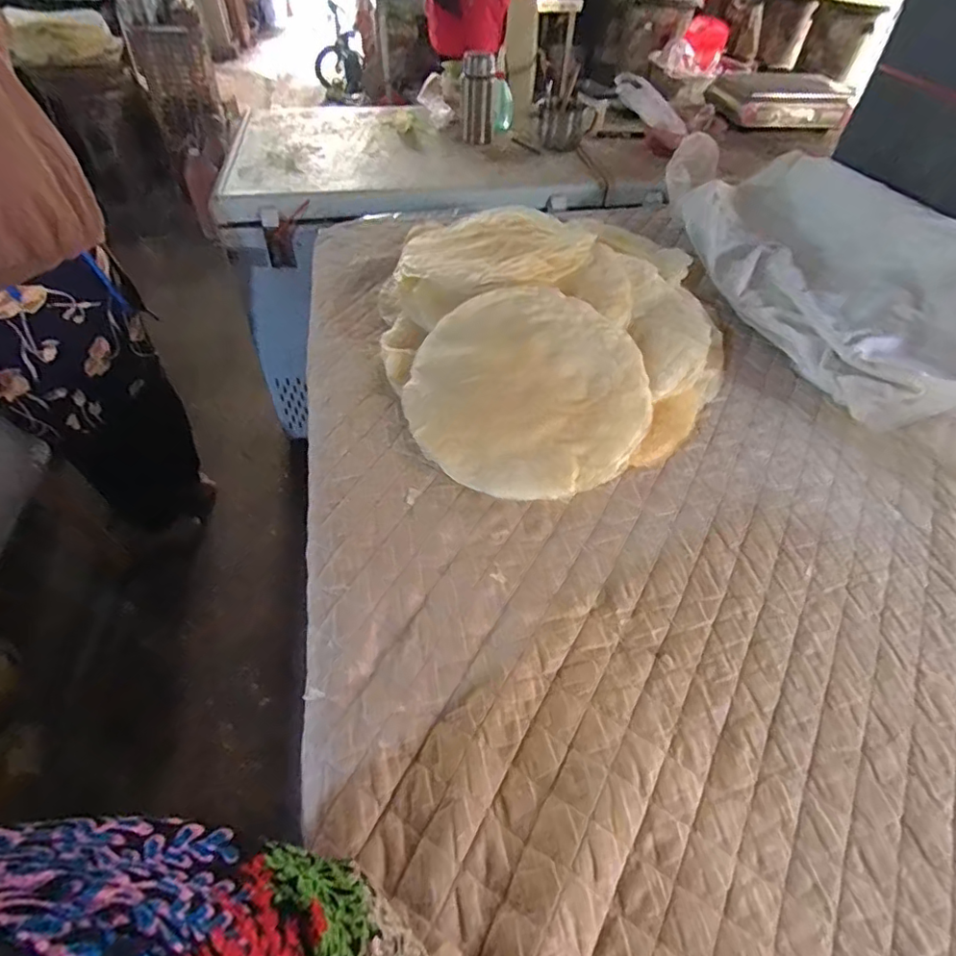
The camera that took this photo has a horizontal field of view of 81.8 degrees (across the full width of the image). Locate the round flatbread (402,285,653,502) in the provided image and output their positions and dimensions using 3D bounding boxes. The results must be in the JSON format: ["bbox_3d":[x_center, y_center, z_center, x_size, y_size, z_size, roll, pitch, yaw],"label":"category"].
[{"bbox_3d":[0.072,-0.136,0.830,0.355,0.018,0.348,-2,67,5],"label":"round flatbread"}]

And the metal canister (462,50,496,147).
[{"bbox_3d":[-0.002,-1.031,1.499,0.091,0.195,0.099,-1,51,-1],"label":"metal canister"}]

